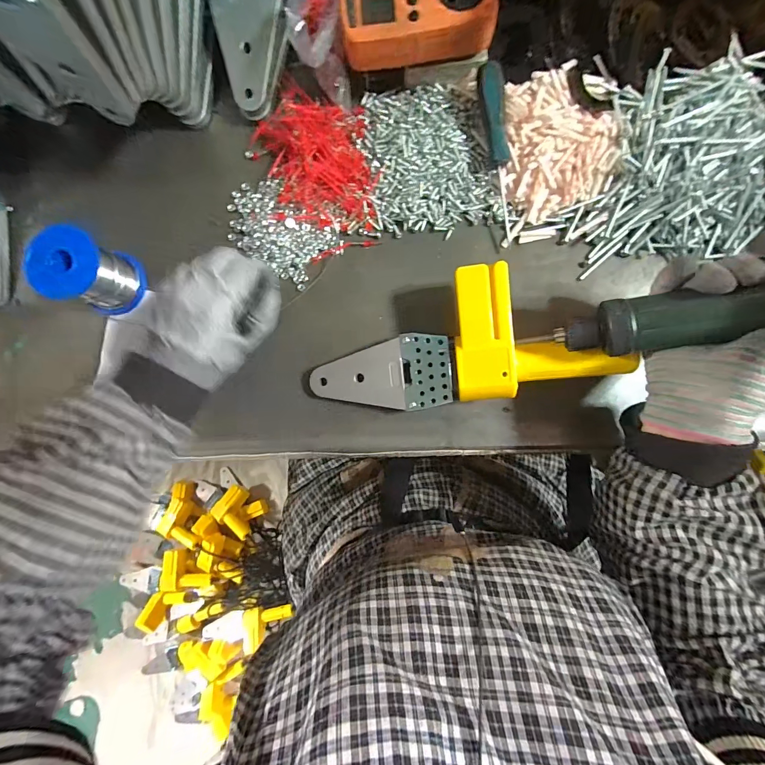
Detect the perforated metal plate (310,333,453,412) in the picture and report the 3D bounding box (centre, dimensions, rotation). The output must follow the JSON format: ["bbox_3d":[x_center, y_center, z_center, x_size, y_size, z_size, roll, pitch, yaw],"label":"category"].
[{"bbox_3d":[-0.003,-0.007,0.341,0.128,0.032,0.065,-4,89,3],"label":"perforated metal plate"}]

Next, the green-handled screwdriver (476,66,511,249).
[{"bbox_3d":[0.107,-0.206,0.327,0.020,0.016,0.151,-11,102,4],"label":"green-handled screwdriver"}]

